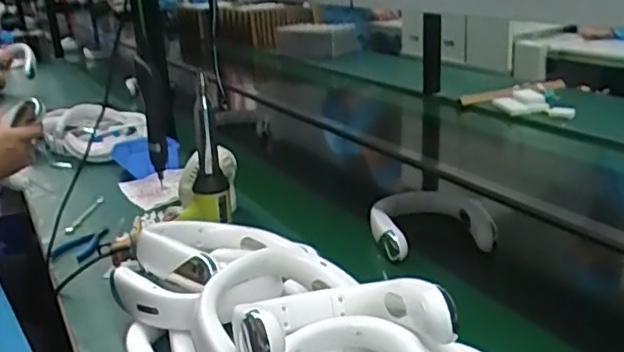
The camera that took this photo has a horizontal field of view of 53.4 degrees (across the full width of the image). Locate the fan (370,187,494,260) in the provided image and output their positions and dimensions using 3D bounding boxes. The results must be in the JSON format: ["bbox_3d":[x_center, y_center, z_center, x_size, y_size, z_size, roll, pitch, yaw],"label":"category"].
[{"bbox_3d":[0.194,0.077,1.048,0.197,0.056,0.185,-4,20,1],"label":"fan"}]

